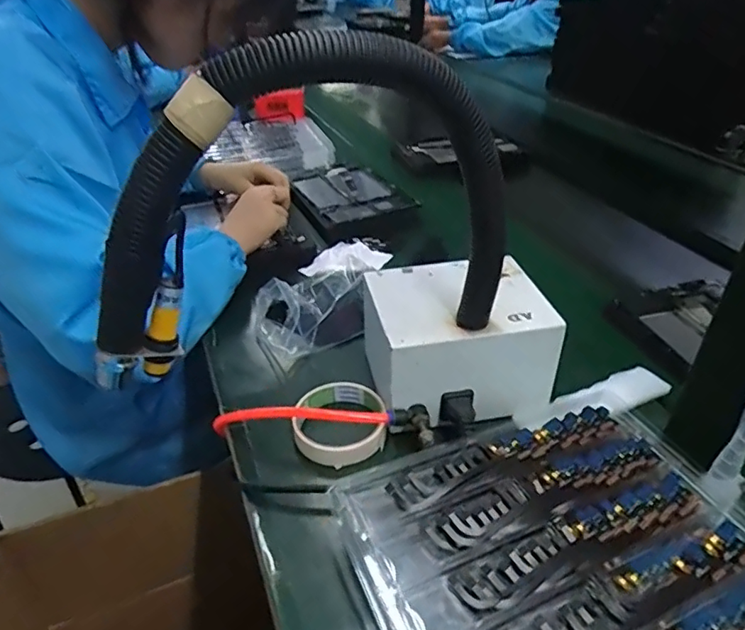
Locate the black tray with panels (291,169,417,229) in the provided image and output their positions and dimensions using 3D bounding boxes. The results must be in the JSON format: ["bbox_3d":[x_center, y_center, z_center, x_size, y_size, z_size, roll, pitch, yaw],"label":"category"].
[{"bbox_3d":[-0.040,-0.200,0.915,0.153,0.025,0.203,-16,40,-23],"label":"black tray with panels"}]

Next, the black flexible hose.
[{"bbox_3d":[-0.034,-0.061,0.362,0.293,0.209,0.038,-12,38,-17],"label":"black flexible hose"}]

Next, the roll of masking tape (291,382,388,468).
[{"bbox_3d":[-0.029,0.098,0.510,0.080,0.025,0.087,1,36,-1],"label":"roll of masking tape"}]

